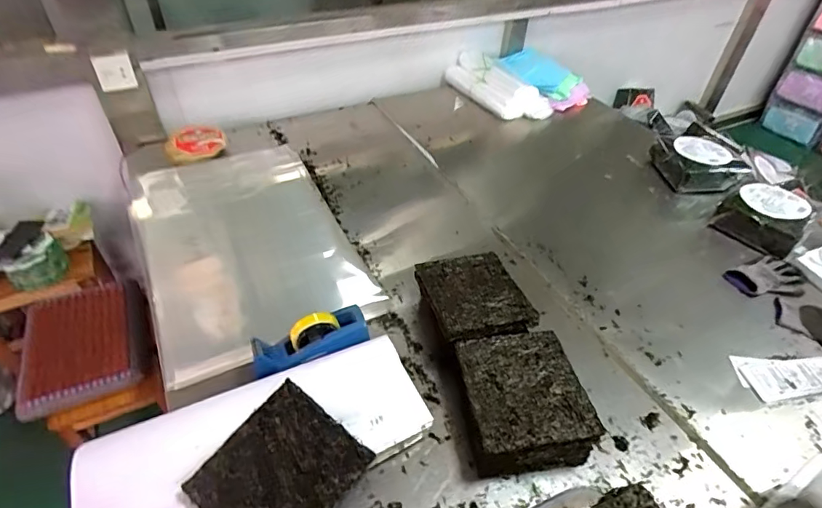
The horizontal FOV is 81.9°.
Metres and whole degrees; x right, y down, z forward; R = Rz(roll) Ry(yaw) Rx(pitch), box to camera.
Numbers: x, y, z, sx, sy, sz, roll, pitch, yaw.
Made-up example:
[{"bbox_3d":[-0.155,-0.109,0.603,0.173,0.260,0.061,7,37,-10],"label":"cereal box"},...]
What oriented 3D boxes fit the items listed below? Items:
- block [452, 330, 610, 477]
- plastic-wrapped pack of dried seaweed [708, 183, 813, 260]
[{"bbox_3d":[0.179,0.237,0.784,0.180,0.094,0.208,-6,44,-9],"label":"block"},{"bbox_3d":[0.880,-0.096,1.177,0.175,0.073,0.177,-31,53,-30],"label":"plastic-wrapped pack of dried seaweed"}]

